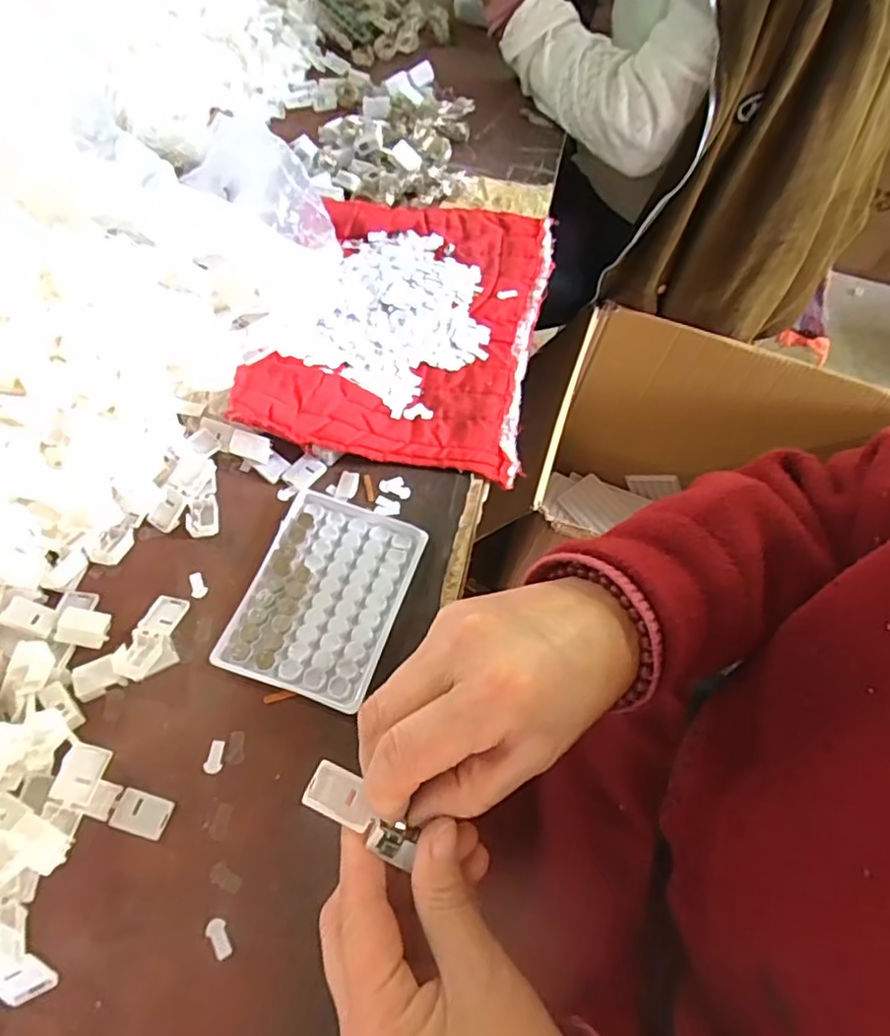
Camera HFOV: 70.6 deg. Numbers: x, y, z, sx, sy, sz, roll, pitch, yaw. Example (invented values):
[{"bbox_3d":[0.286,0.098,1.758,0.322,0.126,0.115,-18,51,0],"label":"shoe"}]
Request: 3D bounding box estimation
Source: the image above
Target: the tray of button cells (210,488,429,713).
[{"bbox_3d":[-0.077,0.047,0.400,0.096,0.007,0.128,18,61,6],"label":"tray of button cells"}]

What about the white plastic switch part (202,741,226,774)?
[{"bbox_3d":[-0.128,0.133,0.350,0.011,0.004,0.018,14,61,4],"label":"white plastic switch part"}]

